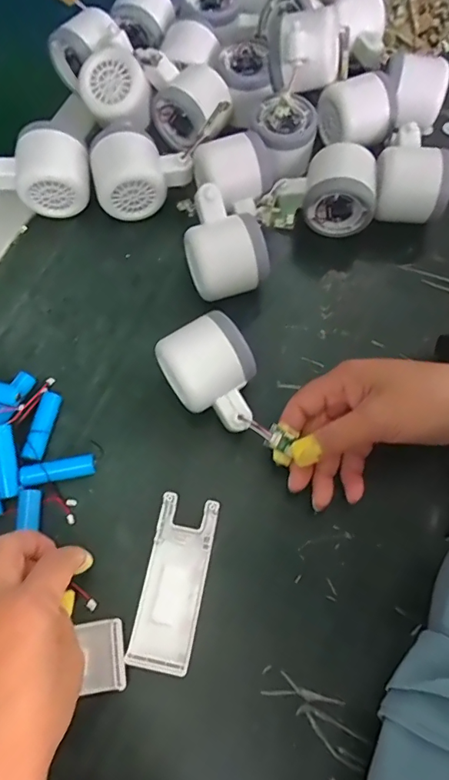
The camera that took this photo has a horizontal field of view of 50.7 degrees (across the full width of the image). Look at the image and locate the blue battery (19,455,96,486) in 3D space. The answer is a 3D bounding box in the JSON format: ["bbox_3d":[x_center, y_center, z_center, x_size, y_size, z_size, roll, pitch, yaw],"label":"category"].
[{"bbox_3d":[-0.117,0.057,0.336,0.050,0.010,0.014,-9,69,-5],"label":"blue battery"}]

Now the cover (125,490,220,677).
[{"bbox_3d":[-0.033,0.124,0.313,0.040,0.013,0.104,11,69,2],"label":"cover"}]

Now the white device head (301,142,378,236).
[{"bbox_3d":[0.098,-0.170,0.402,0.064,0.054,0.059,10,69,2],"label":"white device head"}]

